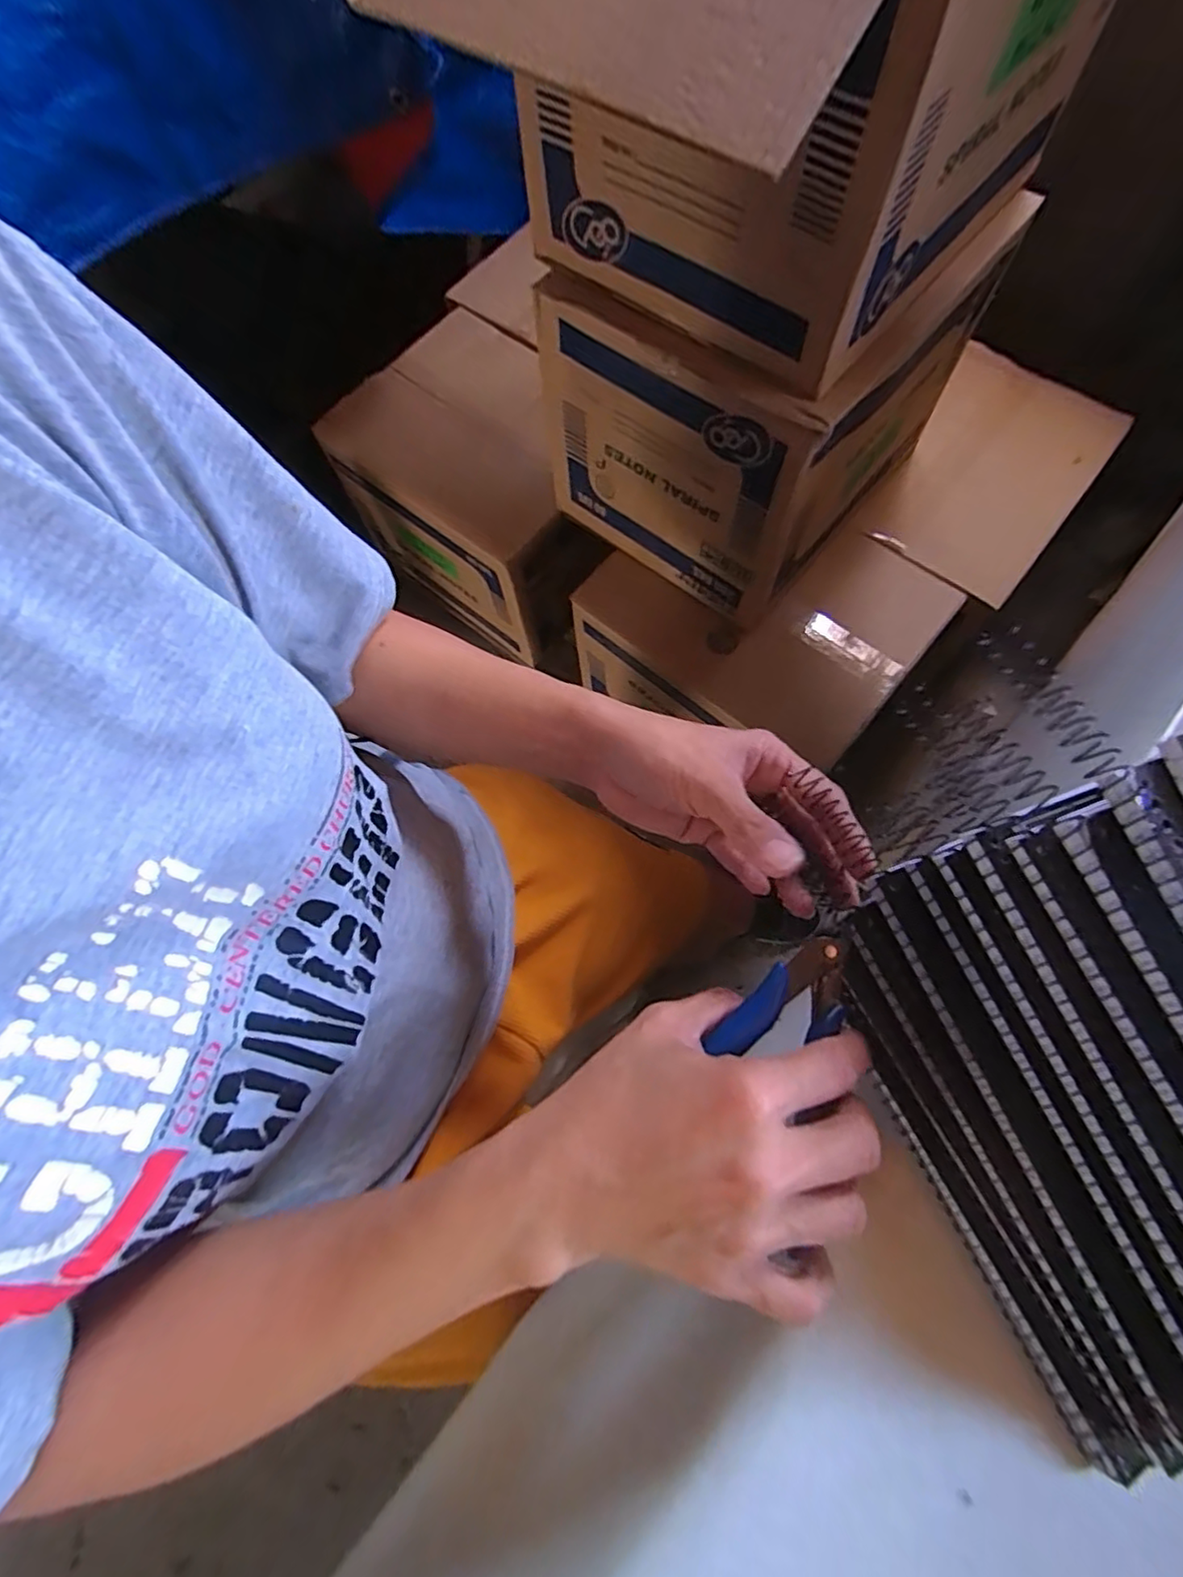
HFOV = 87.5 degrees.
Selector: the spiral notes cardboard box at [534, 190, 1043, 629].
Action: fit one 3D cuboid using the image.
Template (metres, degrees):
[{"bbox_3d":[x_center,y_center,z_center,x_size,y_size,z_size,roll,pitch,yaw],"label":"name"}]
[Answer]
[{"bbox_3d":[0.207,-0.493,0.753,0.351,0.302,0.407,42,77,14],"label":"spiral notes cardboard box"}]

